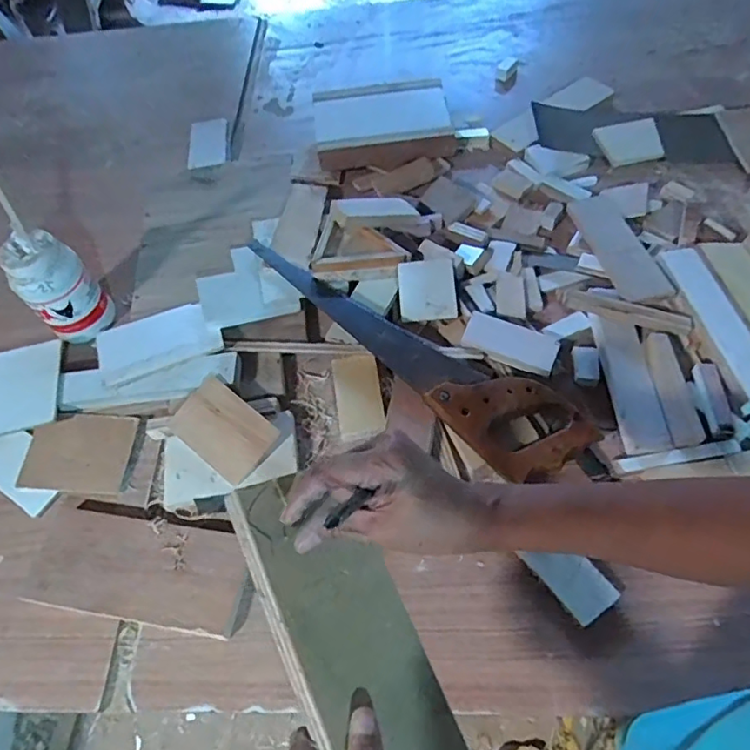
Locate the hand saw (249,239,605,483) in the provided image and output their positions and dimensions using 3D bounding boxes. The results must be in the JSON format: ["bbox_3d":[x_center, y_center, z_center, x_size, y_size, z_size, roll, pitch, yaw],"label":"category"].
[{"bbox_3d":[0.032,-0.047,0.634,0.096,0.030,0.443,-41,63,-17],"label":"hand saw"}]

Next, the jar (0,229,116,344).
[{"bbox_3d":[-0.383,-0.106,0.679,0.079,0.138,0.079,-3,59,5],"label":"jar"}]

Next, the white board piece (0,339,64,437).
[{"bbox_3d":[-0.431,0.021,0.644,0.139,0.008,0.105,-16,69,-3],"label":"white board piece"}]

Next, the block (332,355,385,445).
[{"bbox_3d":[-0.019,0.021,0.621,0.050,0.014,0.099,-9,58,1],"label":"block"}]

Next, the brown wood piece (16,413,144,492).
[{"bbox_3d":[-0.328,0.085,0.621,0.123,0.012,0.085,0,59,6],"label":"brown wood piece"}]

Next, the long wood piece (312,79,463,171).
[{"bbox_3d":[0.013,-0.382,0.859,0.204,0.054,0.165,-6,57,1],"label":"long wood piece"}]

